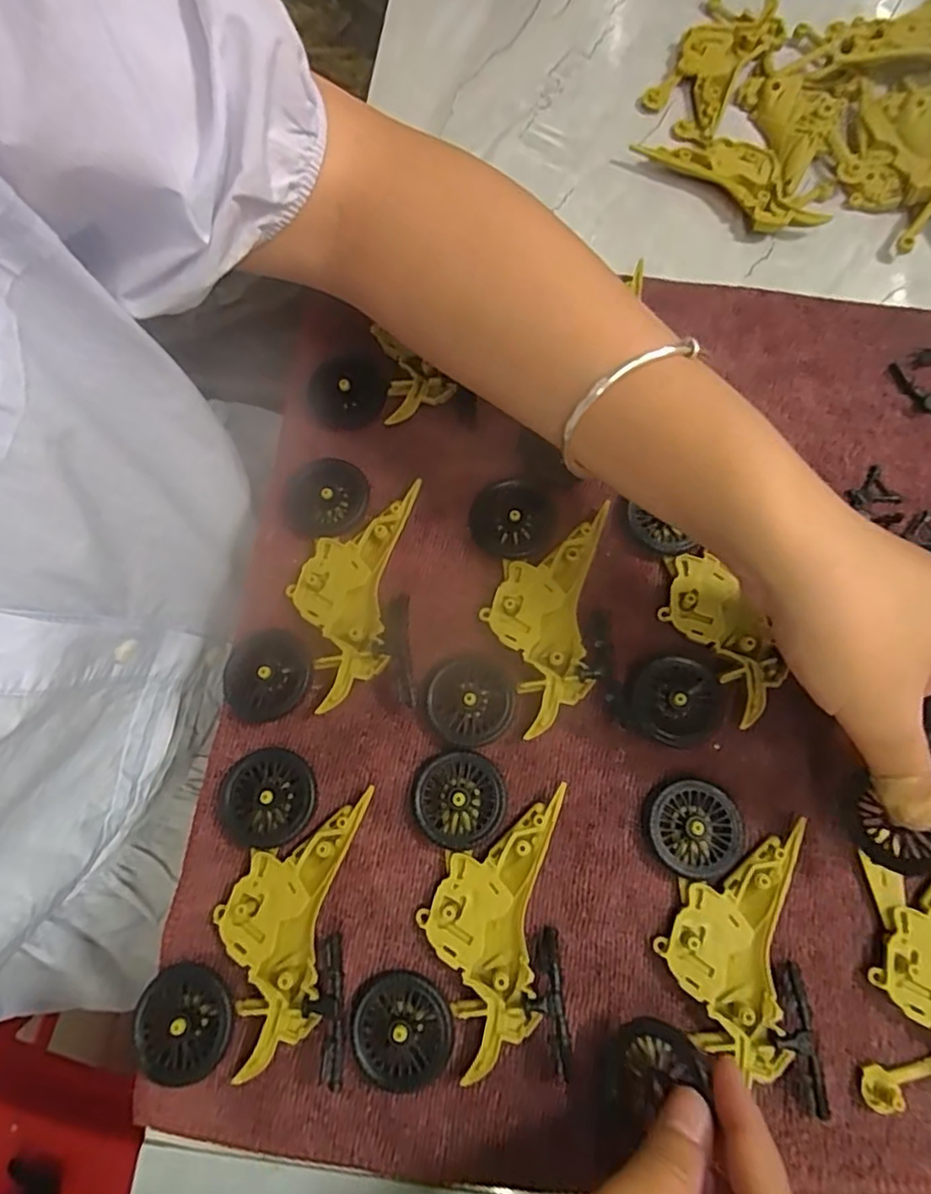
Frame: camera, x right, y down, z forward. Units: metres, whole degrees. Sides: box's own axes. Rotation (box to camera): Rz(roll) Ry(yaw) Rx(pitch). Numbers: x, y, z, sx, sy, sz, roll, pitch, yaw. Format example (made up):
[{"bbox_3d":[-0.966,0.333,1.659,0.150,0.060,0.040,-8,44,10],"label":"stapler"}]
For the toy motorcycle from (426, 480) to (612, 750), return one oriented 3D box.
[{"bbox_3d":[0.027,0.008,0.273,0.066,0.013,0.115,12,75,4],"label":"toy motorcycle"}]

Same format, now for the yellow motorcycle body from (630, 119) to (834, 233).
[{"bbox_3d":[0.144,-0.223,0.336,0.099,0.013,0.042,38,79,10],"label":"yellow motorcycle body"}]

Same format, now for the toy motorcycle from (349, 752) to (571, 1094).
[{"bbox_3d":[0.001,0.121,0.245,0.074,0.014,0.113,3,75,2],"label":"toy motorcycle"}]

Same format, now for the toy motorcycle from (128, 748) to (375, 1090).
[{"bbox_3d":[-0.076,0.121,0.245,0.073,0.015,0.114,8,75,3],"label":"toy motorcycle"}]

